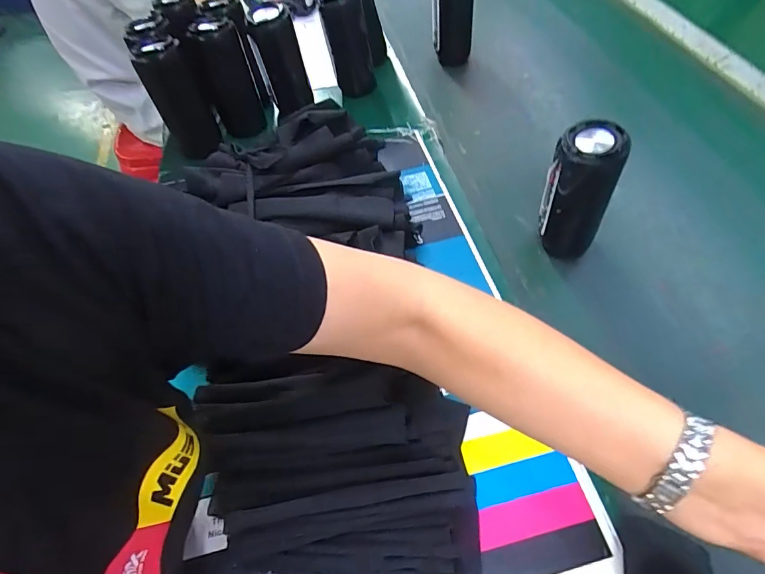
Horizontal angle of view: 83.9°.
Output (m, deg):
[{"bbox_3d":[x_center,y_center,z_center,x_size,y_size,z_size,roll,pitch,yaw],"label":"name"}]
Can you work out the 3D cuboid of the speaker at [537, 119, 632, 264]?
[{"bbox_3d":[0.204,-0.098,0.451,0.052,0.140,0.057,-2,56,3],"label":"speaker"}]

